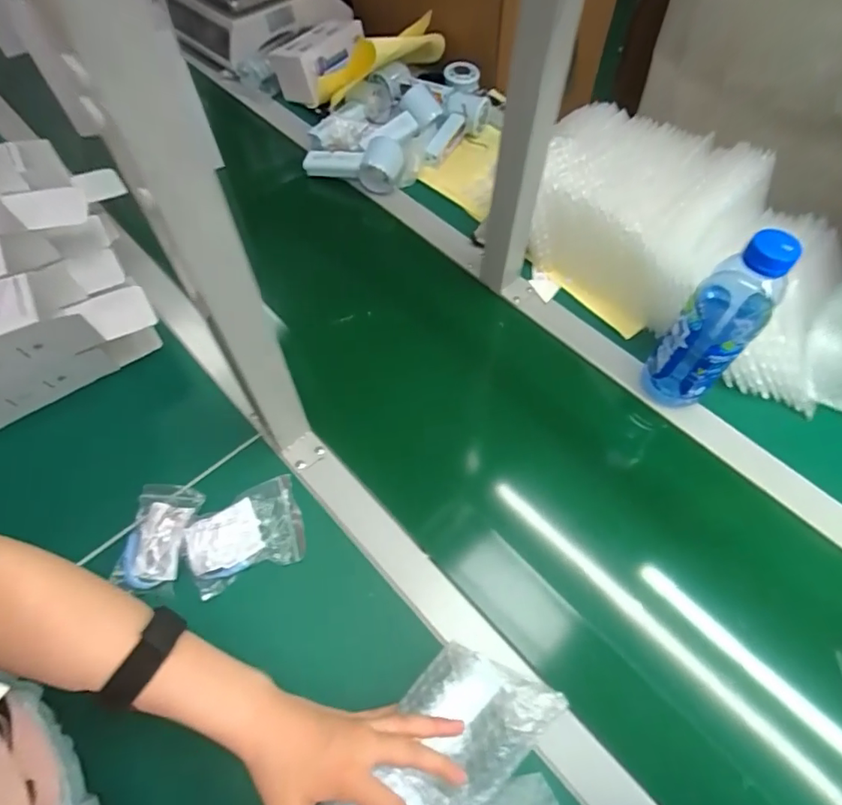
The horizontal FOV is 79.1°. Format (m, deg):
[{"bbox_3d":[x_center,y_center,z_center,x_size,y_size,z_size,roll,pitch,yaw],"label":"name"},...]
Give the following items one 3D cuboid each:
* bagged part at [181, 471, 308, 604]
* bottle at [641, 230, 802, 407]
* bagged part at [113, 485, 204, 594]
[{"bbox_3d":[-0.170,0.127,0.495,0.106,0.028,0.082,-20,60,-11],"label":"bagged part"},{"bbox_3d":[0.296,-0.076,0.517,0.065,0.209,0.075,38,66,21],"label":"bottle"},{"bbox_3d":[-0.254,0.128,0.493,0.060,0.022,0.097,6,59,4],"label":"bagged part"}]

